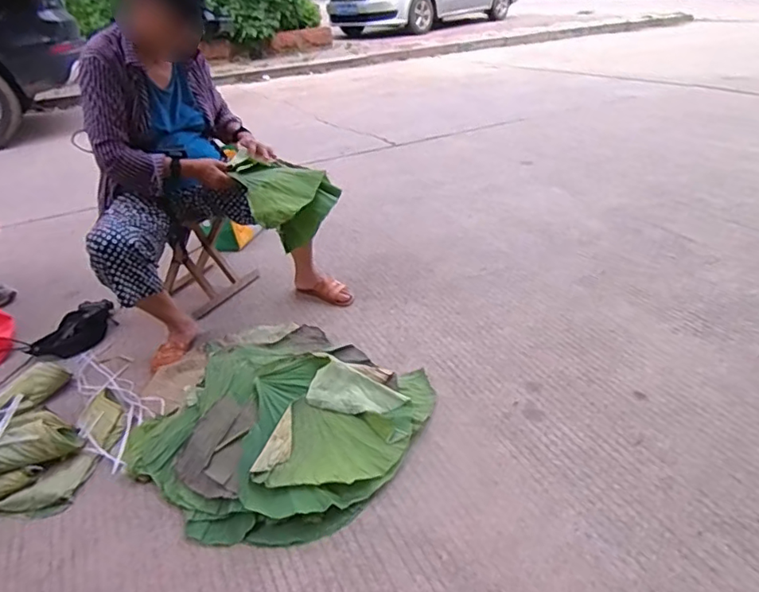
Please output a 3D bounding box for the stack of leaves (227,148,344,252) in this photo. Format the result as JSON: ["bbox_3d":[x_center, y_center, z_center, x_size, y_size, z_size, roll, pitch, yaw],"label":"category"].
[{"bbox_3d":[-0.285,-0.302,1.655,0.248,0.202,0.357,-16,32,-18],"label":"stack of leaves"}]

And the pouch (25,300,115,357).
[{"bbox_3d":[-0.966,0.106,1.728,0.114,0.082,0.262,12,34,24],"label":"pouch"}]

